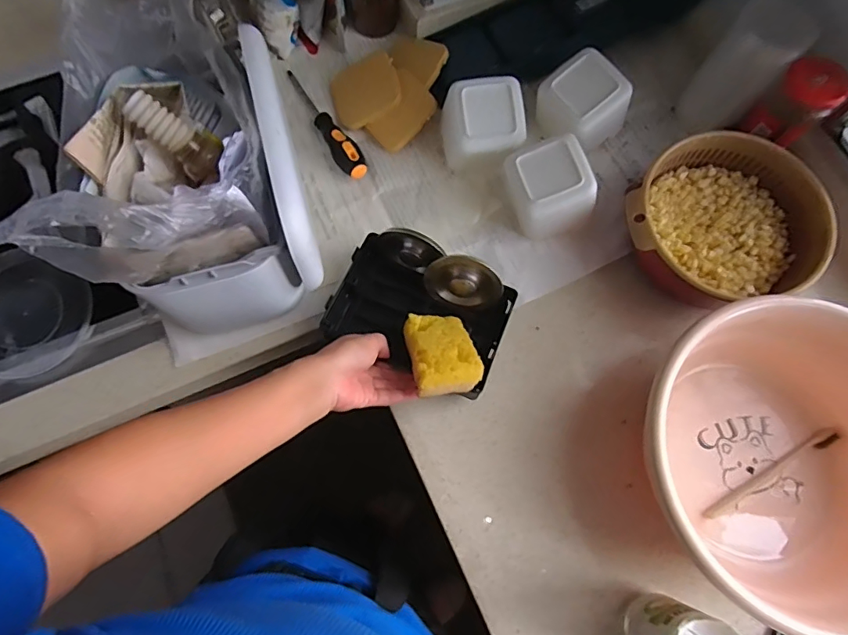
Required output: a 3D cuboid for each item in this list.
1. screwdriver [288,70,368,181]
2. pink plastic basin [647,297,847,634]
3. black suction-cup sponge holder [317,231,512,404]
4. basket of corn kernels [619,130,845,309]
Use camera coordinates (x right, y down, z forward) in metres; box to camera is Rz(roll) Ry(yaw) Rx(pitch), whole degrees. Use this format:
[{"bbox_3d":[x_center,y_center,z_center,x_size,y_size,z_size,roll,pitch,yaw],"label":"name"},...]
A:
[{"bbox_3d":[-0.135,-0.257,0.636,0.029,0.035,0.201,-34,77,-11],"label":"screwdriver"},{"bbox_3d":[0.340,0.144,0.477,0.281,0.118,0.265,0,73,-1],"label":"pink plastic basin"},{"bbox_3d":[-0.002,-0.009,0.537,0.185,0.074,0.130,25,74,6],"label":"black suction-cup sponge holder"},{"bbox_3d":[0.343,-0.110,0.566,0.200,0.096,0.188,0,73,-1],"label":"basket of corn kernels"}]

